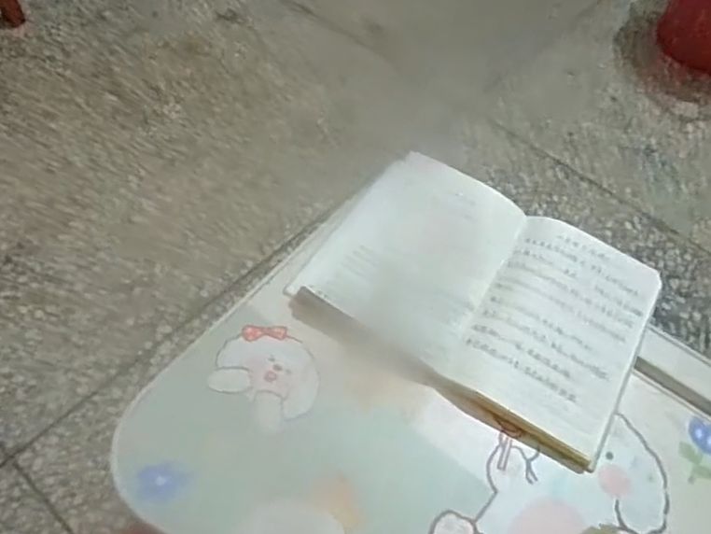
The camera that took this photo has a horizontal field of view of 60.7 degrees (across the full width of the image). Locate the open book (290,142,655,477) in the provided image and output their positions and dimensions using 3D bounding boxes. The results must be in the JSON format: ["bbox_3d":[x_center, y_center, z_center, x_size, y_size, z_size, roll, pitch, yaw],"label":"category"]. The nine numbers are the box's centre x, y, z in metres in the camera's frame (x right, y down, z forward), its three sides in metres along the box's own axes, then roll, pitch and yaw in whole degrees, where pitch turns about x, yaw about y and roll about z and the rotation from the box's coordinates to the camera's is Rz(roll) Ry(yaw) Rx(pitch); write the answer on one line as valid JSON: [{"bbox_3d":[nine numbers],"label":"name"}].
[{"bbox_3d":[0.114,0.016,0.554,0.287,0.018,0.204,29,57,16],"label":"open book"}]

